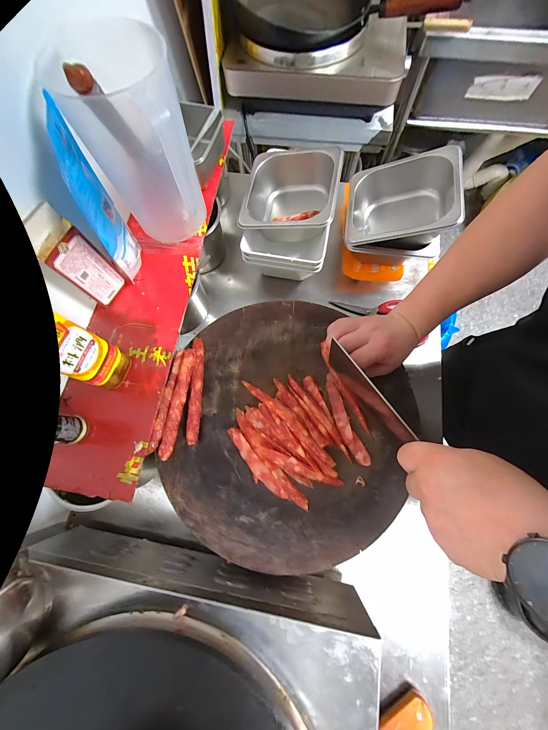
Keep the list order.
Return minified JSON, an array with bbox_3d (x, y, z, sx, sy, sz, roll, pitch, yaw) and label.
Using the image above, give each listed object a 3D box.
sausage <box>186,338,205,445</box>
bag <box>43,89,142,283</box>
[{"bbox_3d":[-0.115,0.033,0.387,0.017,0.017,0.157,-2,74,1],"label":"sausage"},{"bbox_3d":[-0.233,-0.211,0.357,0.019,0.197,0.095,-6,74,0],"label":"bag"}]

